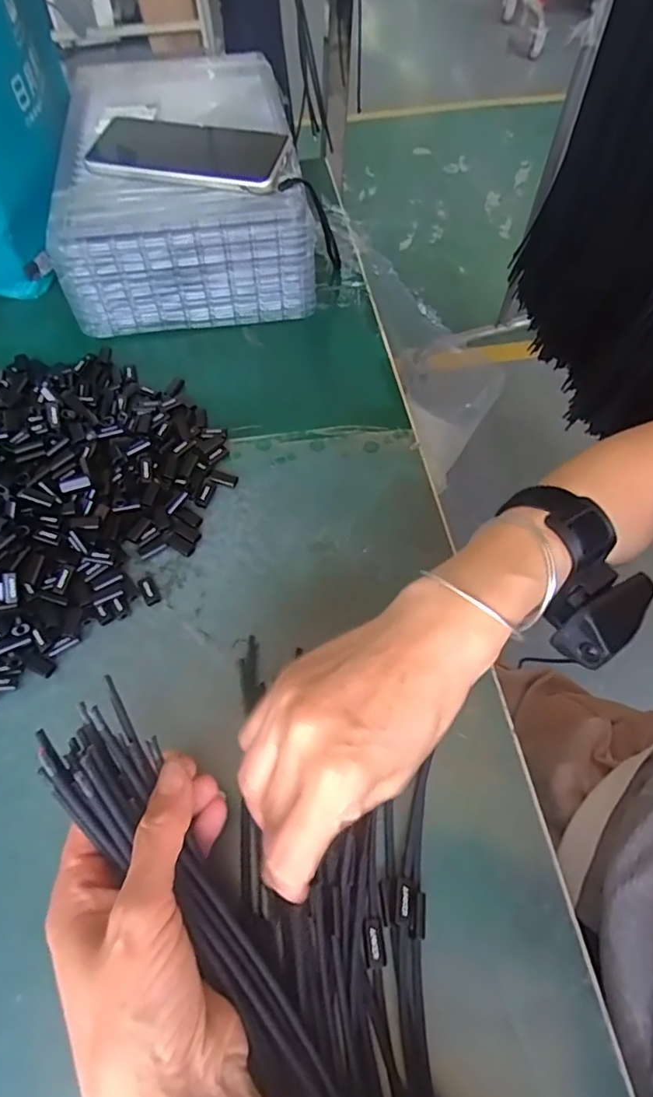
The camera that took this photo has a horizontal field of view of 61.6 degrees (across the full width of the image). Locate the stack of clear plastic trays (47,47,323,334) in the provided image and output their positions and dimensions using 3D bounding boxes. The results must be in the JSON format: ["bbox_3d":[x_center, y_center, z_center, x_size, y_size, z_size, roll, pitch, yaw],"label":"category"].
[{"bbox_3d":[-0.137,-0.353,0.535,0.210,0.102,0.309,-8,59,-5],"label":"stack of clear plastic trays"}]

